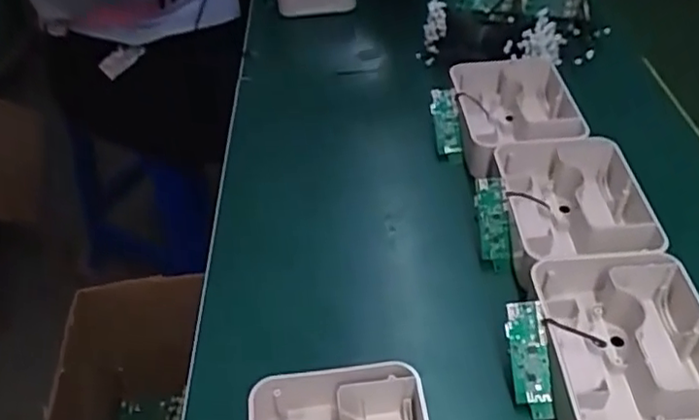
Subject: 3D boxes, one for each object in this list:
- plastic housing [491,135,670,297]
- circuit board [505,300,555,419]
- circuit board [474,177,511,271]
[{"bbox_3d":[0.172,0.002,0.486,0.108,0.044,0.127,-1,43,0],"label":"plastic housing"},{"bbox_3d":[0.111,0.093,0.396,0.022,0.004,0.070,-7,82,13],"label":"circuit board"},{"bbox_3d":[0.108,0.009,0.480,0.023,0.013,0.065,-4,88,-3],"label":"circuit board"}]

